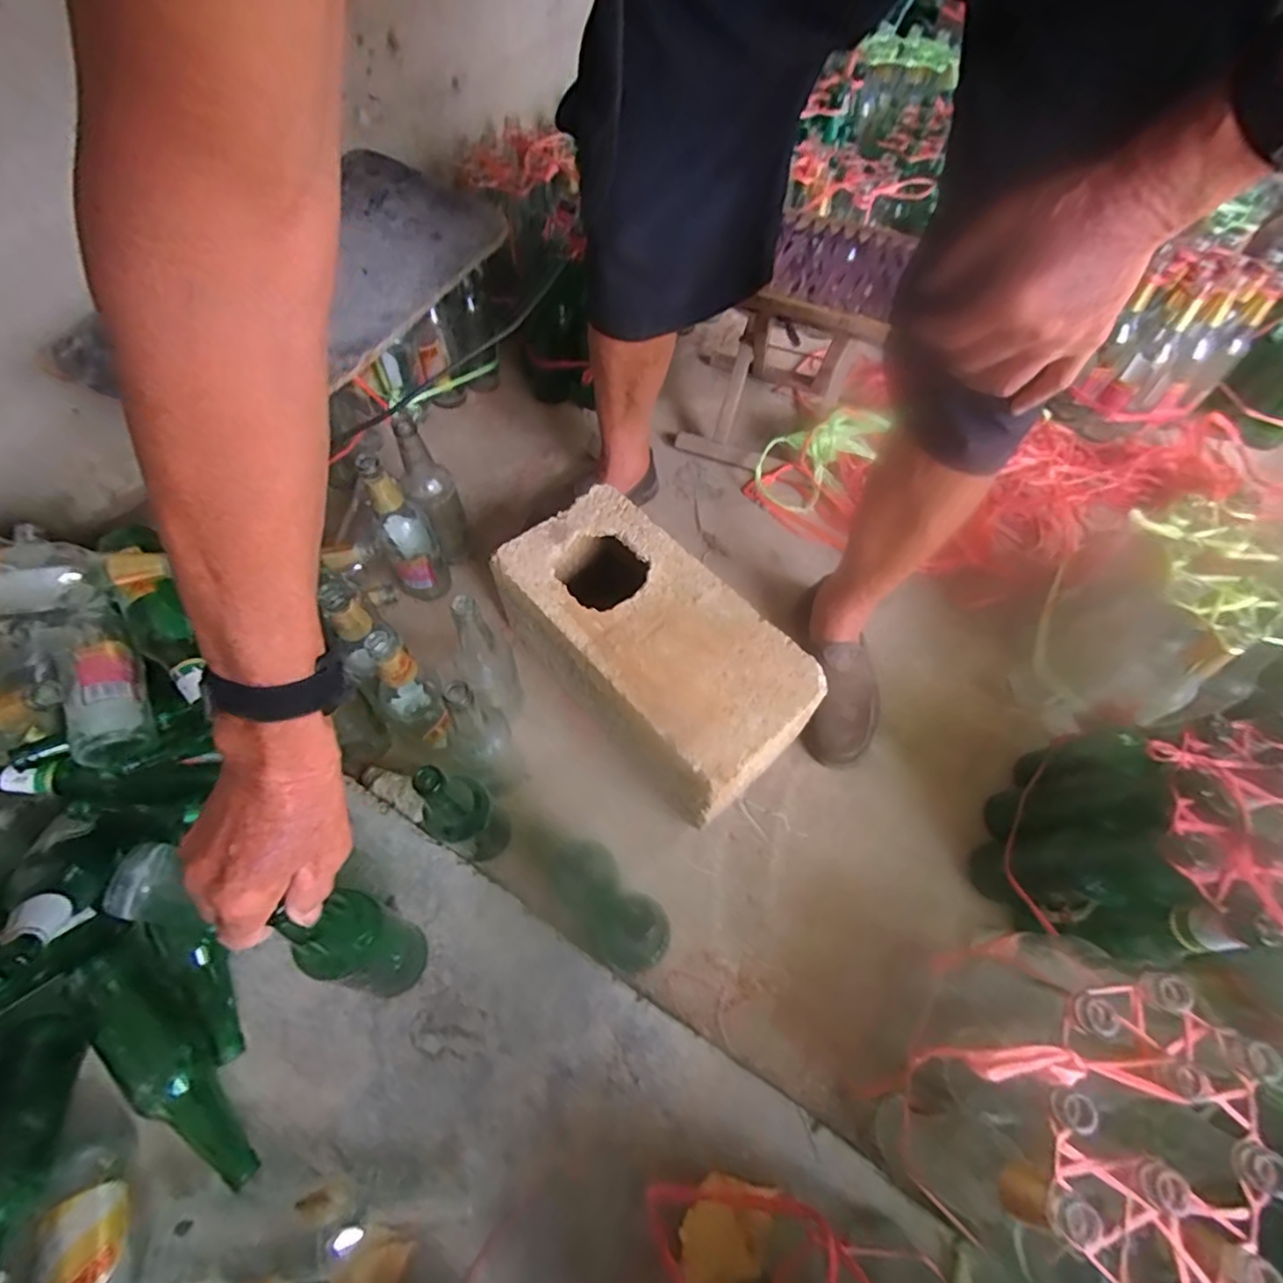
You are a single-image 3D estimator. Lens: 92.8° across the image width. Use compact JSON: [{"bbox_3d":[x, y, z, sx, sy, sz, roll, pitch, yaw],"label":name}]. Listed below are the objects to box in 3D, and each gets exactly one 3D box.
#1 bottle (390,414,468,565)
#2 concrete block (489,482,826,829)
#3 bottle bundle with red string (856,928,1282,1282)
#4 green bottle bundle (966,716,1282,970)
[{"bbox_3d":[-0.281,-0.199,0.823,0.059,0.271,0.061,-19,64,-13],"label":"bottle"},{"bbox_3d":[0.010,0.015,0.779,0.185,0.195,0.376,-38,70,-21],"label":"concrete block"},{"bbox_3d":[0.352,0.406,0.543,0.221,0.261,0.215,1,62,-3],"label":"bottle bundle with red string"},{"bbox_3d":[0.506,0.205,0.658,0.232,0.261,0.219,-14,63,-11],"label":"green bottle bundle"}]

